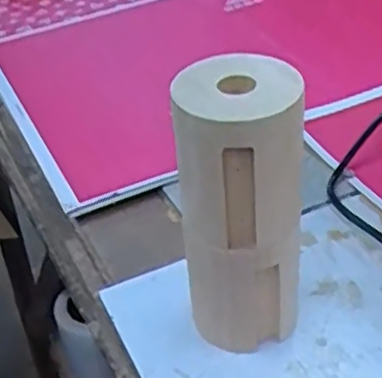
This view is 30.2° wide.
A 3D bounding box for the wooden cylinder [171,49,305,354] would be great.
[{"bbox_3d":[0.035,0.020,0.472,0.079,0.201,0.071,-5,37,3],"label":"wooden cylinder"}]

